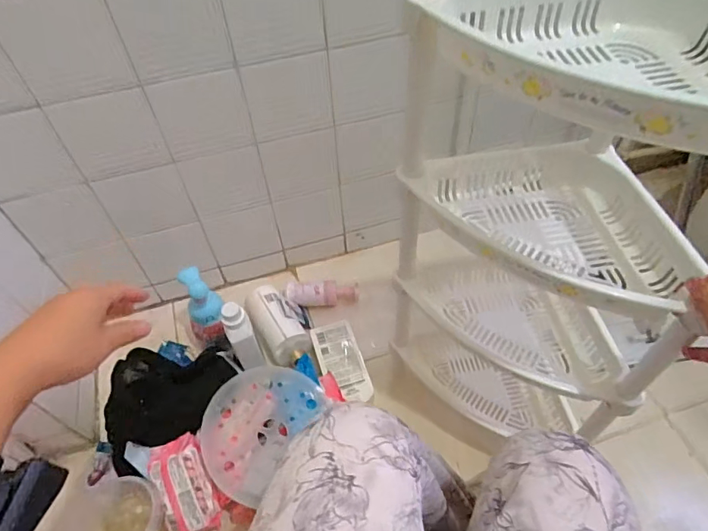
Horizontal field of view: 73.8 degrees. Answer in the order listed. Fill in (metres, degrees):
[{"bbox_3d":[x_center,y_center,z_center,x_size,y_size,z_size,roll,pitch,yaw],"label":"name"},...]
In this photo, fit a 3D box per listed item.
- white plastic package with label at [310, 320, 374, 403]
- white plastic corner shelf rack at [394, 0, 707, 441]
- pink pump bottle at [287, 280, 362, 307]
[{"bbox_3d":[-0.025,0.193,0.956,0.083,0.021,0.179,-18,52,-9],"label":"white plastic package with label"},{"bbox_3d":[0.223,-0.021,0.570,0.275,0.513,0.282,-10,52,-2],"label":"white plastic corner shelf rack"},{"bbox_3d":[-0.073,0.062,1.075,0.169,0.048,0.047,-2,52,4],"label":"pink pump bottle"}]

